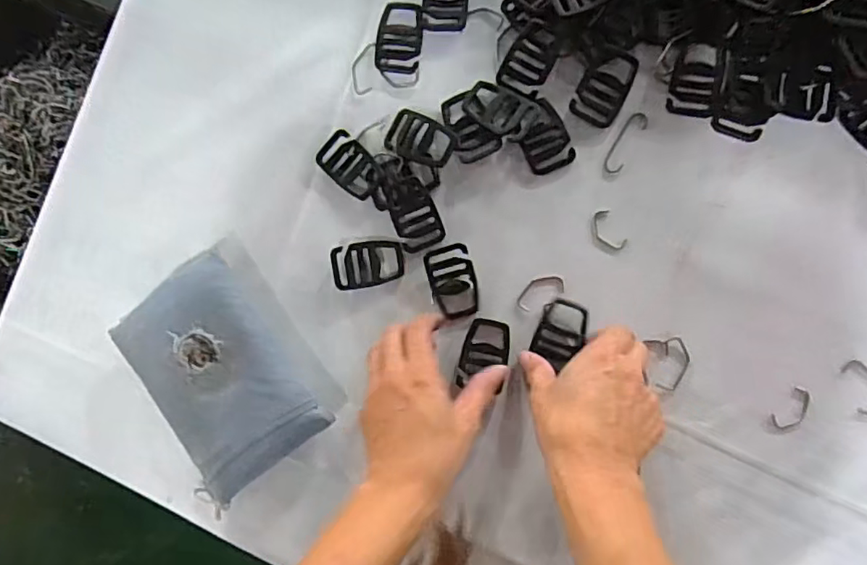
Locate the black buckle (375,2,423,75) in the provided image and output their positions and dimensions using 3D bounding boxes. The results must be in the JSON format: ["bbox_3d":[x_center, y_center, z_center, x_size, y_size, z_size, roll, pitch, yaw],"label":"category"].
[{"bbox_3d":[-0.026,-0.191,0.453,0.035,0.004,0.053,8,92,9],"label":"black buckle"}]

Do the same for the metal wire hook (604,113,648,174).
[{"bbox_3d":[0.142,-0.104,0.430,0.016,0.004,0.048,30,95,8],"label":"metal wire hook"}]

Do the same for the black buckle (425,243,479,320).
[{"bbox_3d":[0.015,-0.001,0.443,0.034,0.005,0.056,-15,88,9],"label":"black buckle"}]

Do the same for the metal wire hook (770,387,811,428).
[{"bbox_3d":[0.255,0.091,0.408,0.018,0.004,0.033,41,97,7],"label":"metal wire hook"}]

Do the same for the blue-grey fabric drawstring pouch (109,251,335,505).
[{"bbox_3d":[-0.164,0.070,0.452,0.114,0.042,0.166,-36,85,8],"label":"blue-grey fabric drawstring pouch"}]

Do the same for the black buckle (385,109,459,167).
[{"bbox_3d":[-0.010,-0.110,0.447,0.054,0.004,0.035,26,95,8],"label":"black buckle"}]

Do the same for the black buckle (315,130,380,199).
[{"bbox_3d":[-0.065,-0.091,0.452,0.054,0.004,0.033,45,97,6],"label":"black buckle"}]

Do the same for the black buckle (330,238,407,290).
[{"bbox_3d":[-0.051,-0.015,0.452,0.057,0.006,0.035,-12,89,9],"label":"black buckle"}]

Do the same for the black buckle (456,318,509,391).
[{"bbox_3d":[0.039,0.055,0.440,0.035,0.006,0.053,15,93,9],"label":"black buckle"}]

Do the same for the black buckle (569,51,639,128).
[{"bbox_3d":[0.126,-0.144,0.428,0.033,0.004,0.054,28,95,8],"label":"black buckle"}]

